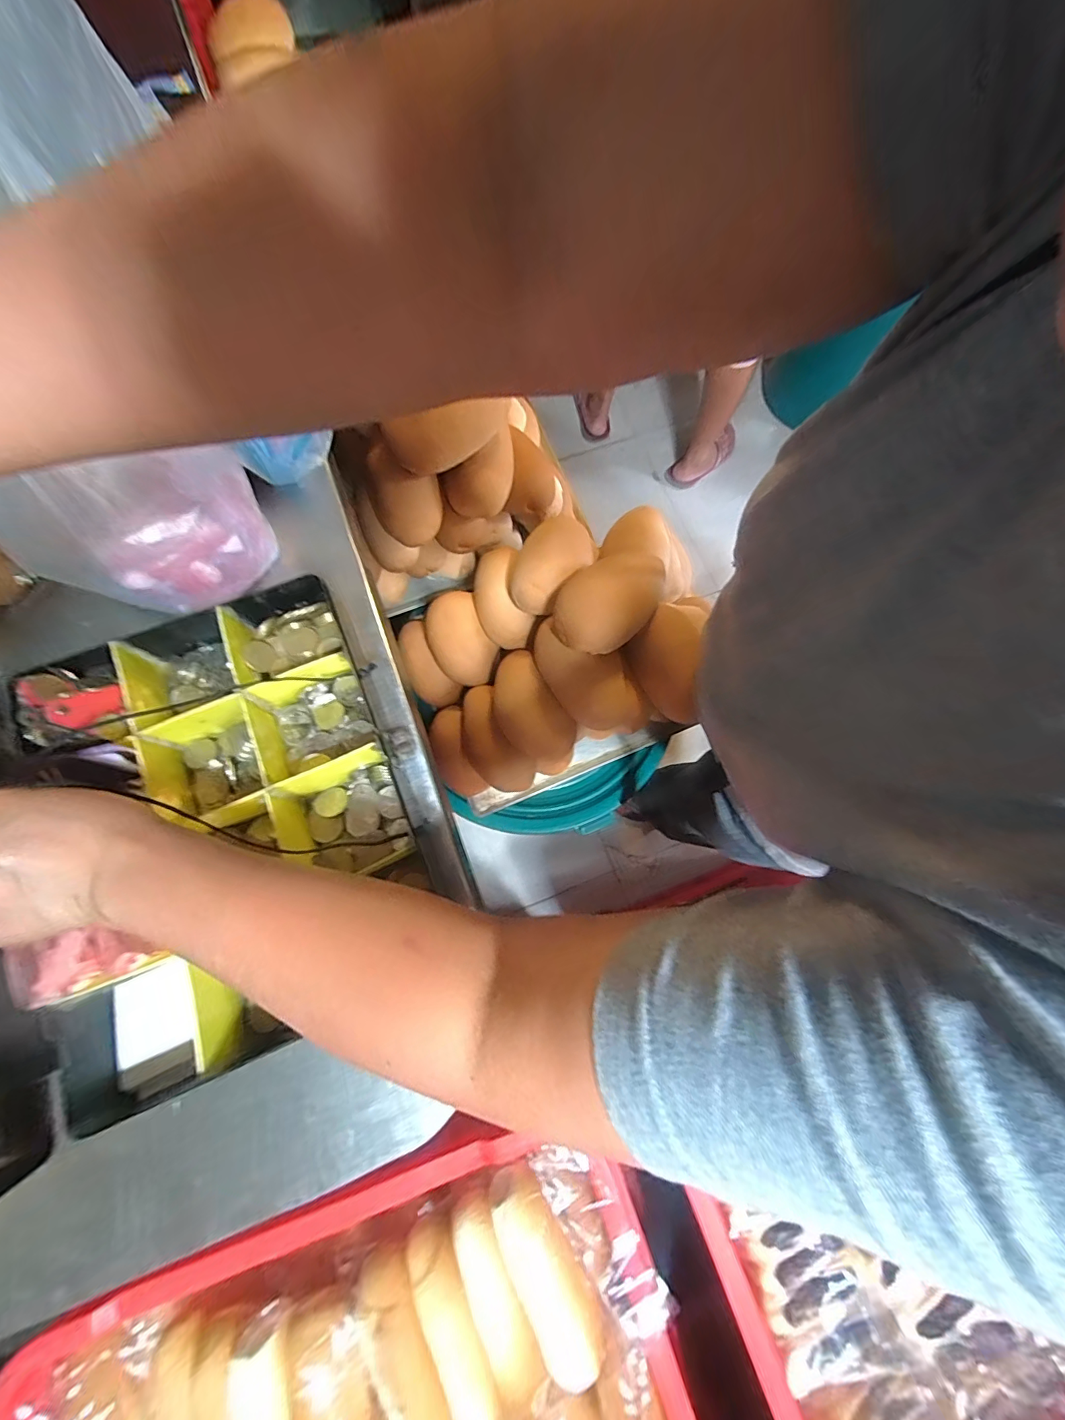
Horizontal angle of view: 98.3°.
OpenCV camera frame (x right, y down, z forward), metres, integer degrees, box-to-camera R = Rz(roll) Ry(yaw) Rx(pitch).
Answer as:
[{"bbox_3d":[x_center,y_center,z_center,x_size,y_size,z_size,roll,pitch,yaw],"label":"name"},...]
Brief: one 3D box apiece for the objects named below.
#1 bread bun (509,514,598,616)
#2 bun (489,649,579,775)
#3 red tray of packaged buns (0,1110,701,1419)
[{"bbox_3d":[0.018,-0.172,0.530,0.079,0.048,0.119,44,79,10],"label":"bread bun"},{"bbox_3d":[-0.004,0.003,0.542,0.070,0.052,0.148,-29,78,-8],"label":"bun"},{"bbox_3d":[-0.131,0.598,0.346,0.518,0.082,0.338,-18,77,-5],"label":"red tray of packaged buns"}]

